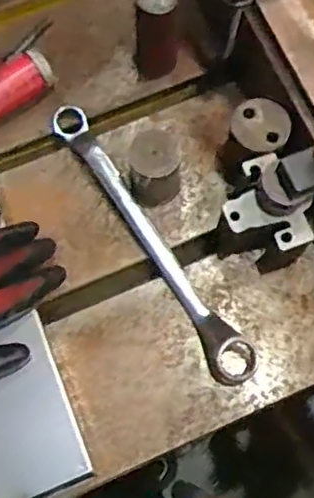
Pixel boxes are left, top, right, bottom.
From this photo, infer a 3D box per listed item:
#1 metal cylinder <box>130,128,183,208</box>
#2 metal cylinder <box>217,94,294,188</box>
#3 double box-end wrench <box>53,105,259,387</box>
[{"bbox_3d":[-0.001,-0.071,0.545,0.044,0.063,0.046,-1,73,-1],"label":"metal cylinder"},{"bbox_3d":[0.086,-0.095,0.546,0.060,0.076,0.056,0,73,0],"label":"metal cylinder"},{"bbox_3d":[-0.008,-0.009,0.552,0.038,0.017,0.295,-33,76,-10],"label":"double box-end wrench"}]

